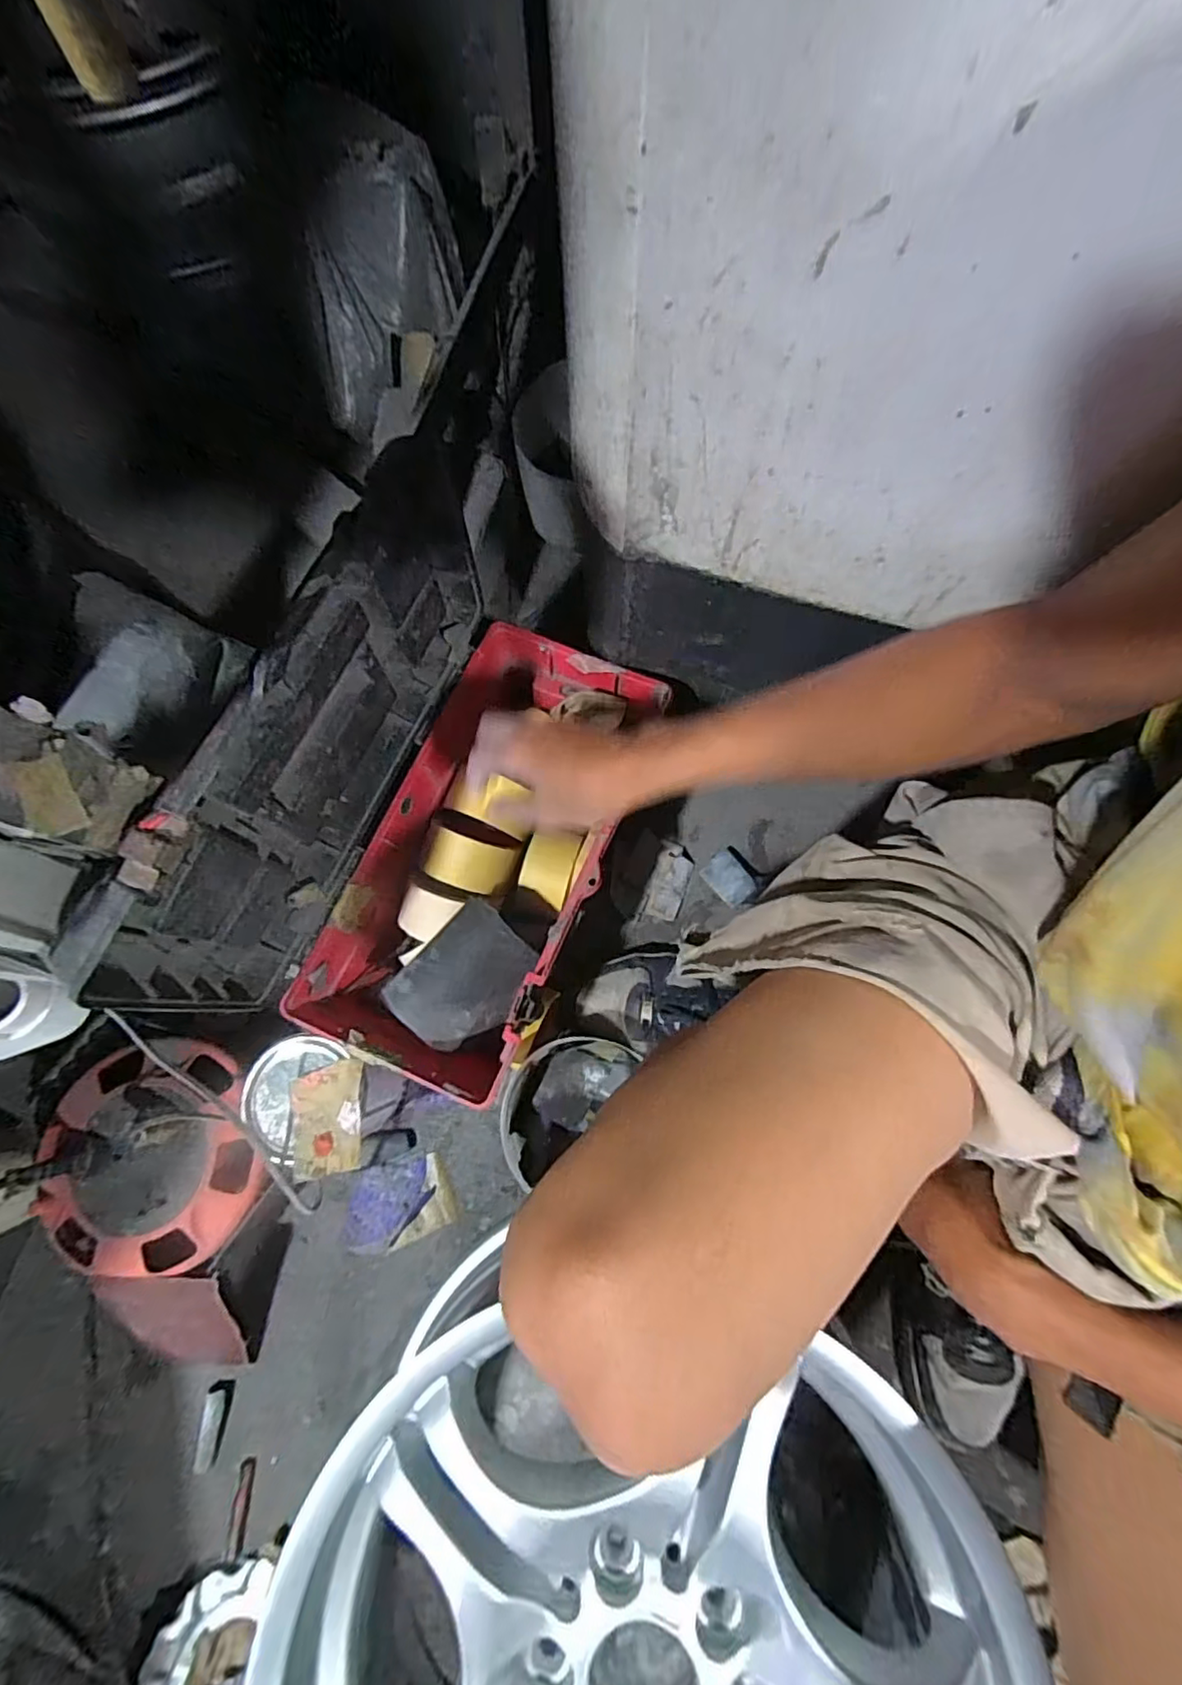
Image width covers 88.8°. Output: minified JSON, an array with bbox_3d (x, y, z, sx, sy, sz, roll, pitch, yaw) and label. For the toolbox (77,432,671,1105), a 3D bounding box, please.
[{"bbox_3d":[-0.110,-0.031,0.501,0.234,0.311,0.418,21,76,5],"label":"toolbox"}]

